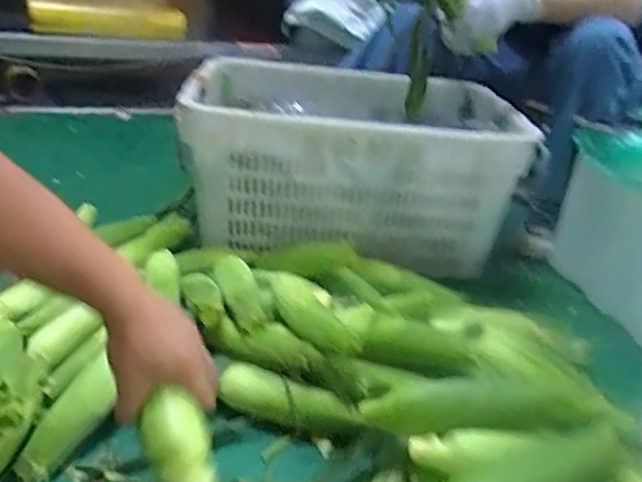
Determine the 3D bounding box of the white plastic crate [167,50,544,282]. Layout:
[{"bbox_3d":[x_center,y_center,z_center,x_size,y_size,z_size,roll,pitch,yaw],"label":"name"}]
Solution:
[{"bbox_3d":[0.053,-0.169,1.170,0.606,0.252,0.431,7,28,0],"label":"white plastic crate"}]

